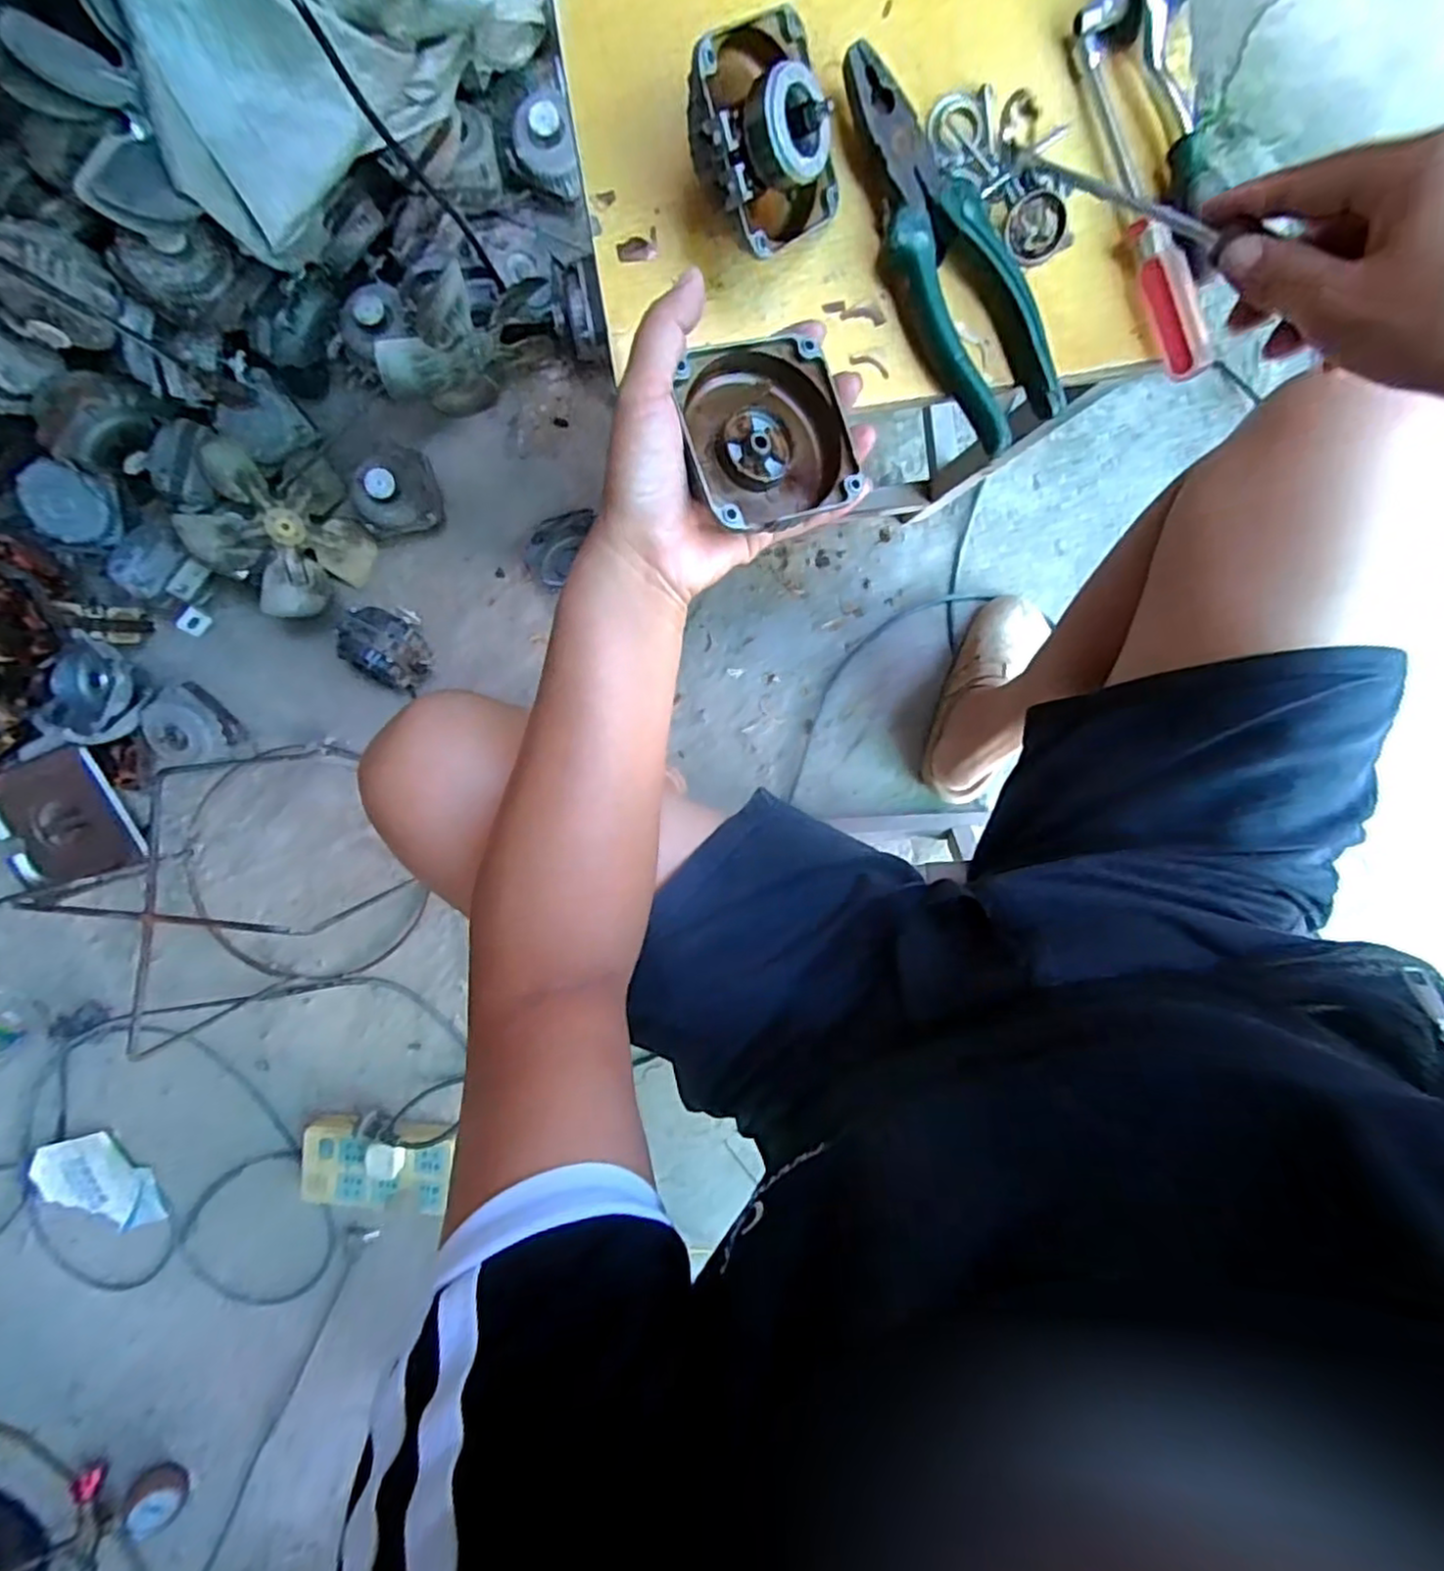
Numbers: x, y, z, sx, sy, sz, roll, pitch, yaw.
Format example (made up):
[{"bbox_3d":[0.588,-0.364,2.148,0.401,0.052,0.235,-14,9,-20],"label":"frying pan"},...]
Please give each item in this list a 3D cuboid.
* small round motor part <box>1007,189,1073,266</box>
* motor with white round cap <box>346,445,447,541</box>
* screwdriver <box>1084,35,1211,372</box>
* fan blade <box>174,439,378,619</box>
[{"bbox_3d":[0.172,-0.306,0.380,0.029,0.013,0.030,0,94,0],"label":"small round motor part"},{"bbox_3d":[-0.365,-0.325,0.770,0.094,0.065,0.087,-9,94,1],"label":"motor with white round cap"},{"bbox_3d":[0.225,-0.306,0.371,0.016,0.020,0.176,-19,94,2],"label":"screwdriver"},{"bbox_3d":[-0.475,-0.277,0.759,0.168,0.054,0.172,1,89,-47],"label":"fan blade"}]

